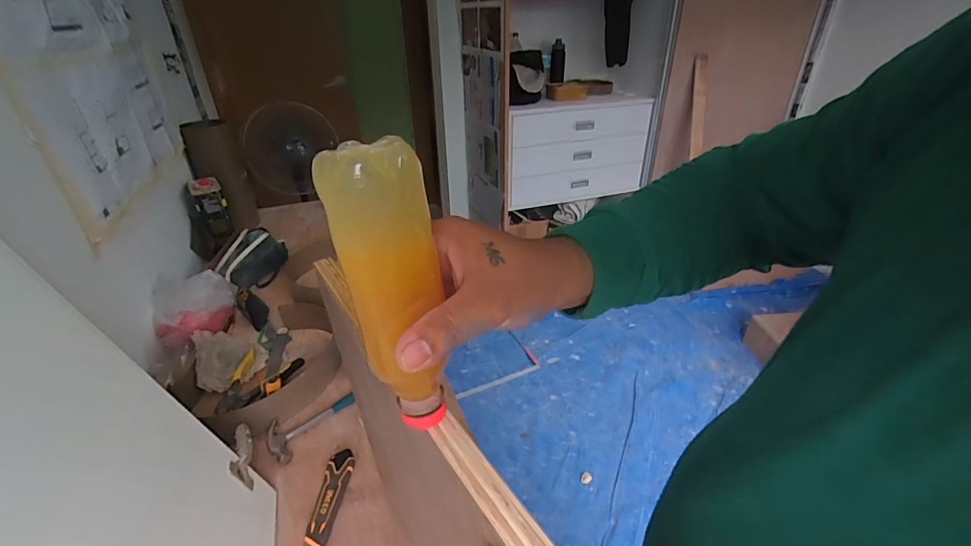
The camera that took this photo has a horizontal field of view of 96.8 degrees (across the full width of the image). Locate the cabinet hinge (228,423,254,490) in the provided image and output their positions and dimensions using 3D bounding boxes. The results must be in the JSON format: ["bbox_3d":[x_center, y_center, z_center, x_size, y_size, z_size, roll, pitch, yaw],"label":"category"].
[{"bbox_3d":[-0.394,0.290,0.700,0.021,0.052,0.114,-13,33,-20],"label":"cabinet hinge"}]

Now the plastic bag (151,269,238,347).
[{"bbox_3d":[-0.735,0.081,1.088,0.173,0.127,0.199,-15,33,-23],"label":"plastic bag"}]

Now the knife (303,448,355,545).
[{"bbox_3d":[-0.268,0.392,0.702,0.050,0.022,0.231,2,30,4],"label":"knife"}]

